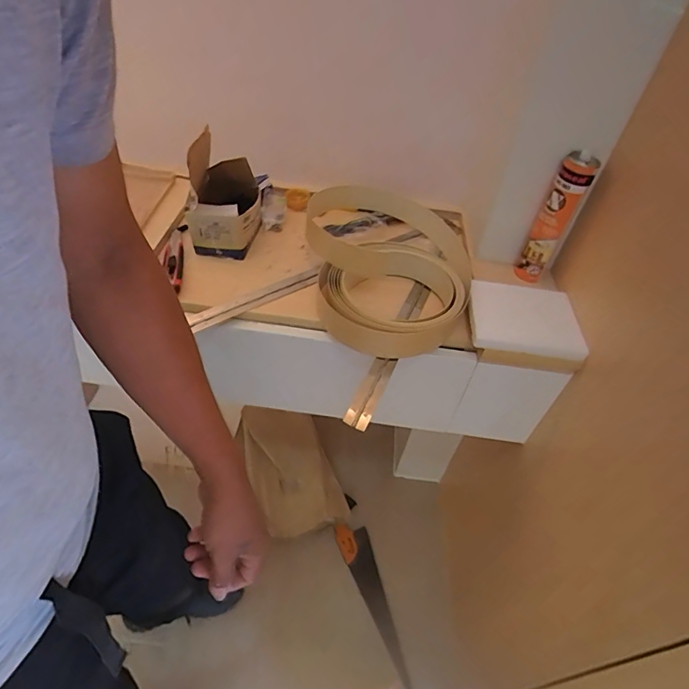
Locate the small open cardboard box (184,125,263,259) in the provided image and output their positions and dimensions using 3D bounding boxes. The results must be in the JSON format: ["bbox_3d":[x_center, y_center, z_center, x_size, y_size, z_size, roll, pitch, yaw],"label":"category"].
[{"bbox_3d":[-0.203,-0.249,0.751,0.107,0.161,0.129,4,46,-3],"label":"small open cardboard box"}]

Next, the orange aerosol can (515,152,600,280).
[{"bbox_3d":[0.327,-0.192,0.701,0.050,0.200,0.040,31,50,21],"label":"orange aerosol can"}]

